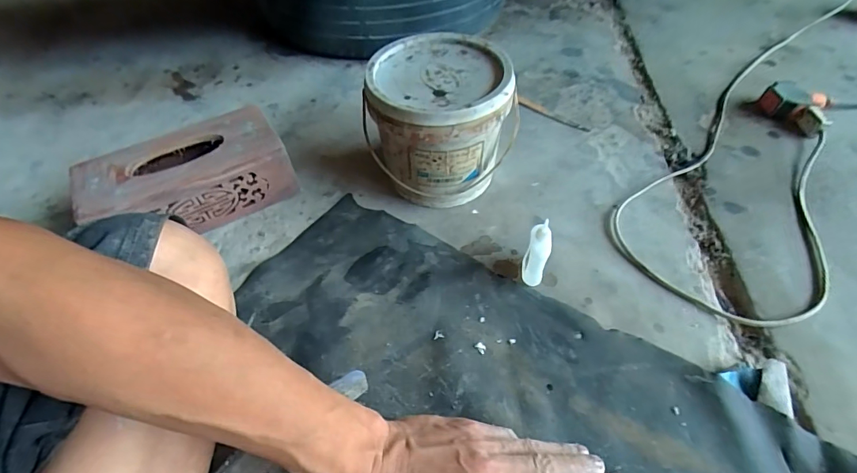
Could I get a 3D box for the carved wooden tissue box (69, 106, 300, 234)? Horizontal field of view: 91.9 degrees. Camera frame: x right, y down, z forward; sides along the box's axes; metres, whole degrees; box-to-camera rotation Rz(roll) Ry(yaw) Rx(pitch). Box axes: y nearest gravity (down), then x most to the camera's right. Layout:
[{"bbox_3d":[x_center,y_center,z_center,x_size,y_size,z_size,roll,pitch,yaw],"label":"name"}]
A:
[{"bbox_3d":[-0.342,-0.075,0.607,0.264,0.112,0.139,-26,56,-17],"label":"carved wooden tissue box"}]

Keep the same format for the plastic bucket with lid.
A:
[{"bbox_3d":[0.016,-0.157,0.597,0.184,0.182,0.177,-1,53,1],"label":"plastic bucket with lid"}]

